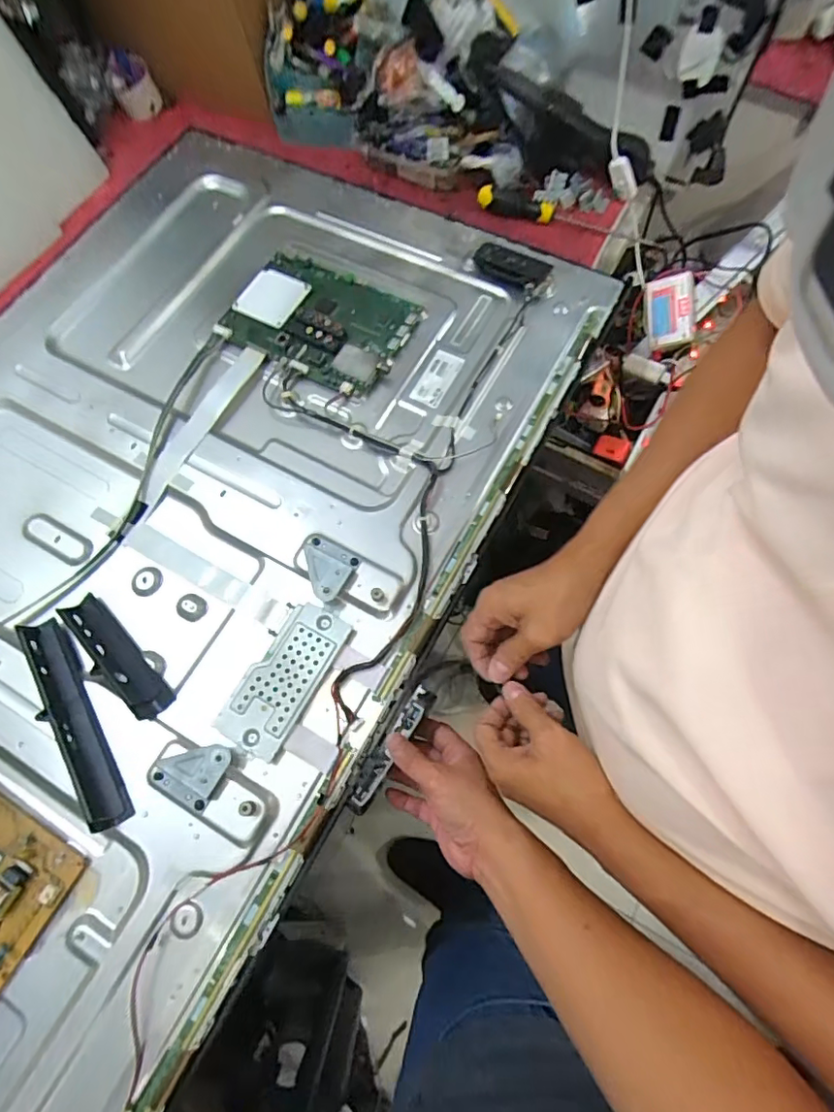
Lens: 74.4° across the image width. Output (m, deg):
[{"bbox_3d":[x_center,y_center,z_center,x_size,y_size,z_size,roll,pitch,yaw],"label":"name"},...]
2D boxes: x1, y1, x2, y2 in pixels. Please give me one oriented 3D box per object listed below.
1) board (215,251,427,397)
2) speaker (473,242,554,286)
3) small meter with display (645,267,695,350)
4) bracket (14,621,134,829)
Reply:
[{"bbox_3d":[-0.117,-0.290,0.677,0.212,0.025,0.154,27,73,12],"label":"board"},{"bbox_3d":[0.119,-0.365,0.693,0.096,0.016,0.050,19,71,9],"label":"speaker"},{"bbox_3d":[0.366,-0.358,0.795,0.067,0.016,0.105,-7,96,5],"label":"small meter with display"},{"bbox_3d":[-0.321,0.151,0.510,0.033,0.019,0.209,-31,71,-9],"label":"bracket"}]

